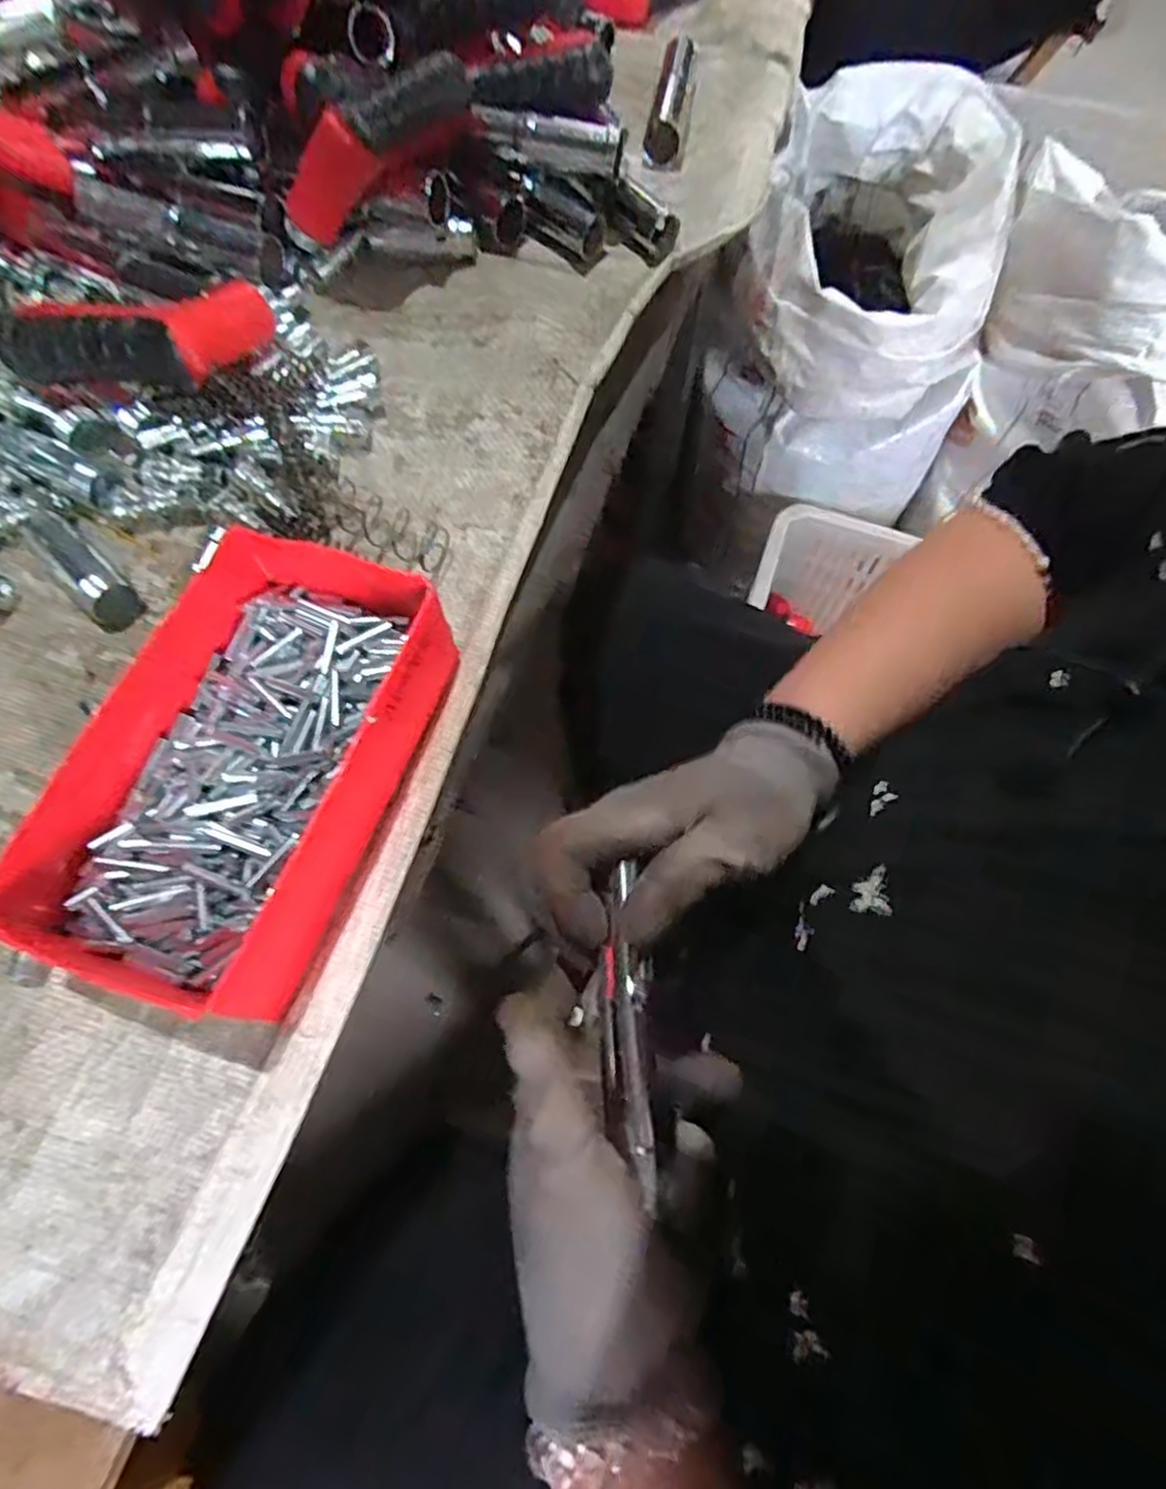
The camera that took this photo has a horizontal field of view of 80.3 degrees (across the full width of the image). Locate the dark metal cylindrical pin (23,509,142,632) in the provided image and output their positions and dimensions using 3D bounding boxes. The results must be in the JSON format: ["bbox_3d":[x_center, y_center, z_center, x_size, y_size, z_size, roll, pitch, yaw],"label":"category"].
[{"bbox_3d":[-0.262,-0.092,0.359,0.079,0.017,0.023,41,71,14],"label":"dark metal cylindrical pin"}]

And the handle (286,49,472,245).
[{"bbox_3d":[-0.124,-0.369,0.419,0.049,0.066,0.140,43,87,15],"label":"handle"}]

